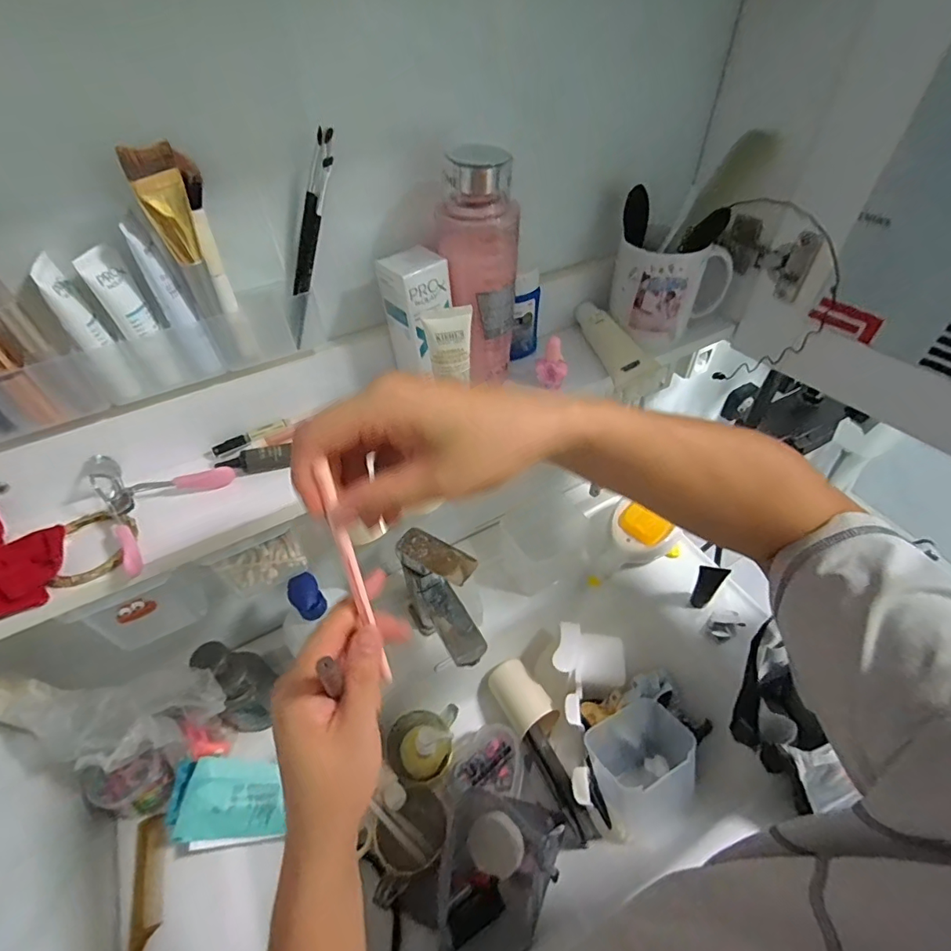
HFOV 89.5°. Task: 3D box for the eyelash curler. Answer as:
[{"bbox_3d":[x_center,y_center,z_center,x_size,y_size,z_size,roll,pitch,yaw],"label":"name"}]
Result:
[{"bbox_3d":[-0.246,0.014,0.352,0.080,0.033,0.100,14,49,16],"label":"eyelash curler"}]

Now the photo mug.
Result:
[{"bbox_3d":[0.195,-0.193,0.478,0.082,0.082,0.118,34,56,29],"label":"photo mug"}]

